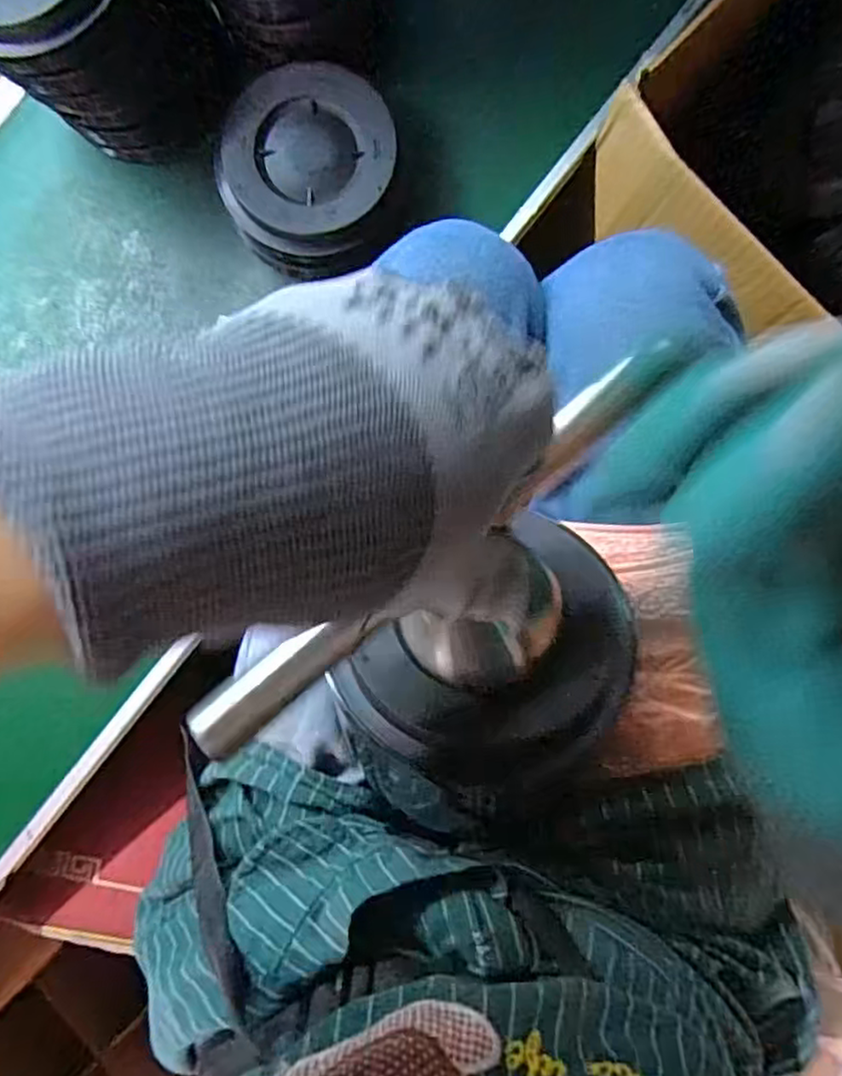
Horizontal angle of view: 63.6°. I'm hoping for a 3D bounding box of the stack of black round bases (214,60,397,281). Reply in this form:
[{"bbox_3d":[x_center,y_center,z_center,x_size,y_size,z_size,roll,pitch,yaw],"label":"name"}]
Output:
[{"bbox_3d":[-0.070,-0.238,0.447,0.108,0.053,0.111,9,89,2],"label":"stack of black round bases"}]

